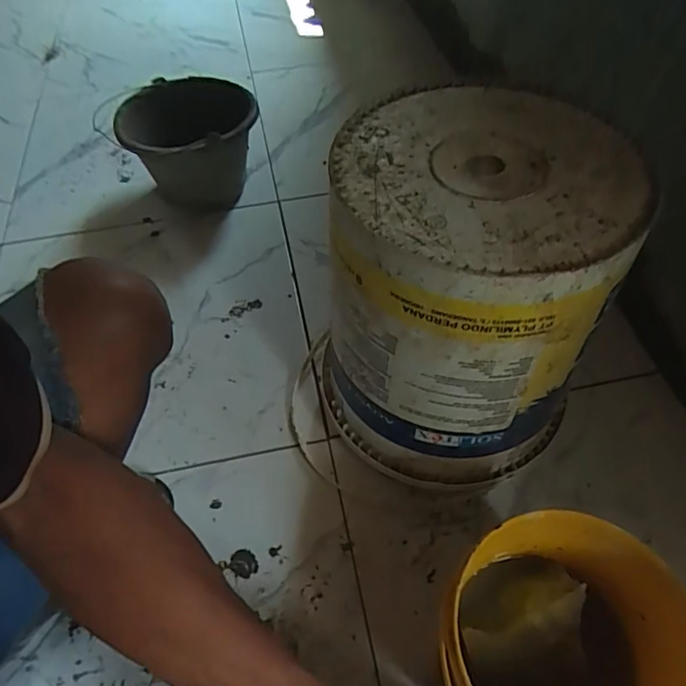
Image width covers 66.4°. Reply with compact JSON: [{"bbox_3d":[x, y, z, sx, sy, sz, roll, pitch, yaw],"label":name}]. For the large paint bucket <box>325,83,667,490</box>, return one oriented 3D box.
[{"bbox_3d":[0.123,-0.040,0.554,0.252,0.325,0.259,11,55,11],"label":"large paint bucket"}]

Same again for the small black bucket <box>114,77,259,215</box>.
[{"bbox_3d":[-0.253,-0.325,0.916,0.215,0.191,0.218,-1,54,2],"label":"small black bucket"}]

